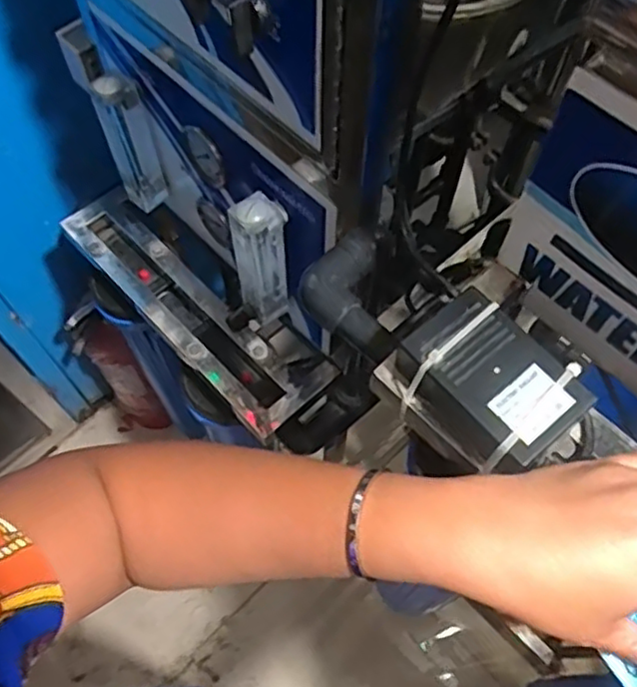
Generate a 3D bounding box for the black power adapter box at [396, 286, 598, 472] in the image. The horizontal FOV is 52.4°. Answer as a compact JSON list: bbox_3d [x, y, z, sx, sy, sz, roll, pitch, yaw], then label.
[{"bbox_3d":[0.096,0.023,0.372,0.069,0.033,0.094,-33,68,-17],"label":"black power adapter box"}]

